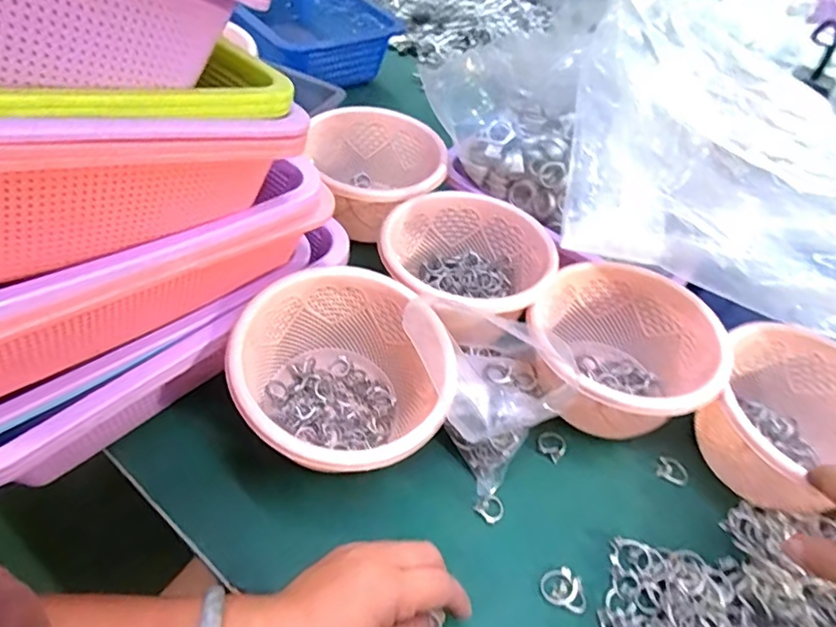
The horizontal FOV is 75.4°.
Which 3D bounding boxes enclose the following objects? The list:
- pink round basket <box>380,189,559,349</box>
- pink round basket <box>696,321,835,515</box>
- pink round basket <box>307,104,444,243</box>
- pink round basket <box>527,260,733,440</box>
[{"bbox_3d":[0.042,-0.040,0.481,0.142,0.072,0.141,5,50,-6],"label":"pink round basket"},{"bbox_3d":[0.294,0.085,0.430,0.128,0.076,0.134,5,50,-6],"label":"pink round basket"},{"bbox_3d":[-0.043,-0.142,0.563,0.141,0.071,0.152,-12,53,-18],"label":"pink round basket"},{"bbox_3d":[0.166,0.033,0.450,0.140,0.092,0.141,5,50,-6],"label":"pink round basket"}]

